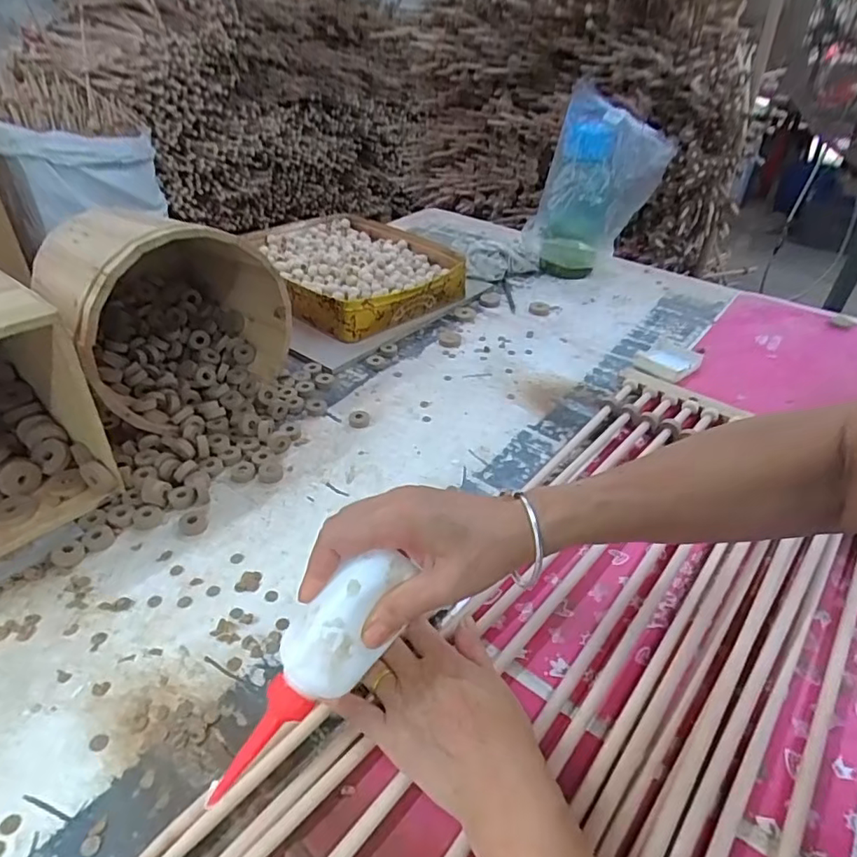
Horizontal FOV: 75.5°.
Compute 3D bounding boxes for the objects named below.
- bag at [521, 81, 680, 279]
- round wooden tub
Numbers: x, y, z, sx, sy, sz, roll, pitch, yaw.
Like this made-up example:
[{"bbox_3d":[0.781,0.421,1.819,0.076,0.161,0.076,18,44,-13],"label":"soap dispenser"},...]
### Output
[{"bbox_3d":[0.292,-0.415,0.996,0.144,0.305,0.192,-11,39,-19],"label":"bag"},{"bbox_3d":[-0.310,-0.146,0.667,0.224,0.222,0.220,-23,44,-31],"label":"round wooden tub"}]

